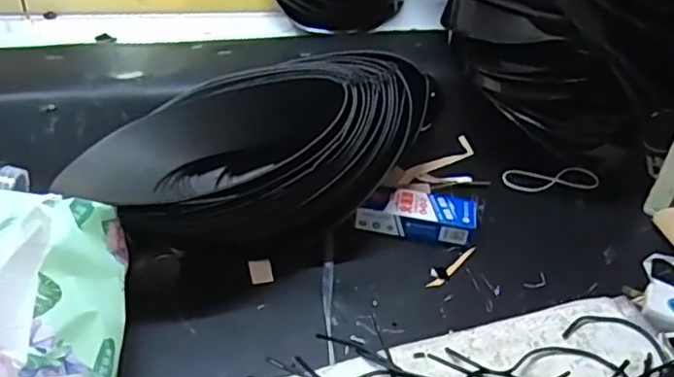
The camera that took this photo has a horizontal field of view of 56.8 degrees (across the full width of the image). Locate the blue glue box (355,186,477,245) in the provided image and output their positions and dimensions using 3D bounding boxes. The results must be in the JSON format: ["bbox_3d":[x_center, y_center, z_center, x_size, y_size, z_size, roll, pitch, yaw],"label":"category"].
[{"bbox_3d":[0.070,0.022,0.553,0.100,0.027,0.043,8,35,4],"label":"blue glue box"}]

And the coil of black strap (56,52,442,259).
[{"bbox_3d":[-0.054,-0.031,0.534,0.295,0.116,0.169,-27,46,-37],"label":"coil of black strap"}]

